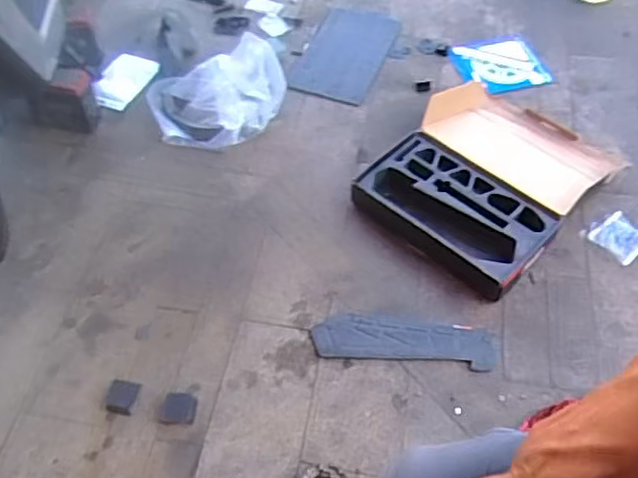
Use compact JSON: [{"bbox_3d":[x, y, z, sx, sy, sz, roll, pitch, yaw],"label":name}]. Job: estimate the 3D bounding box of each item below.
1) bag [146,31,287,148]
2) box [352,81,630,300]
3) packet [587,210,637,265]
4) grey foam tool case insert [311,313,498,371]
[{"bbox_3d":[-0.267,-0.389,1.641,0.368,0.226,0.192,-7,55,-4],"label":"bag"},{"bbox_3d":[0.423,-0.168,1.596,0.446,0.075,0.594,37,65,21],"label":"box"},{"bbox_3d":[0.724,-0.006,1.527,0.112,0.012,0.120,-37,65,-21],"label":"packet"},{"bbox_3d":[0.187,0.219,1.381,0.390,0.006,0.105,5,58,3],"label":"grey foam tool case insert"}]

